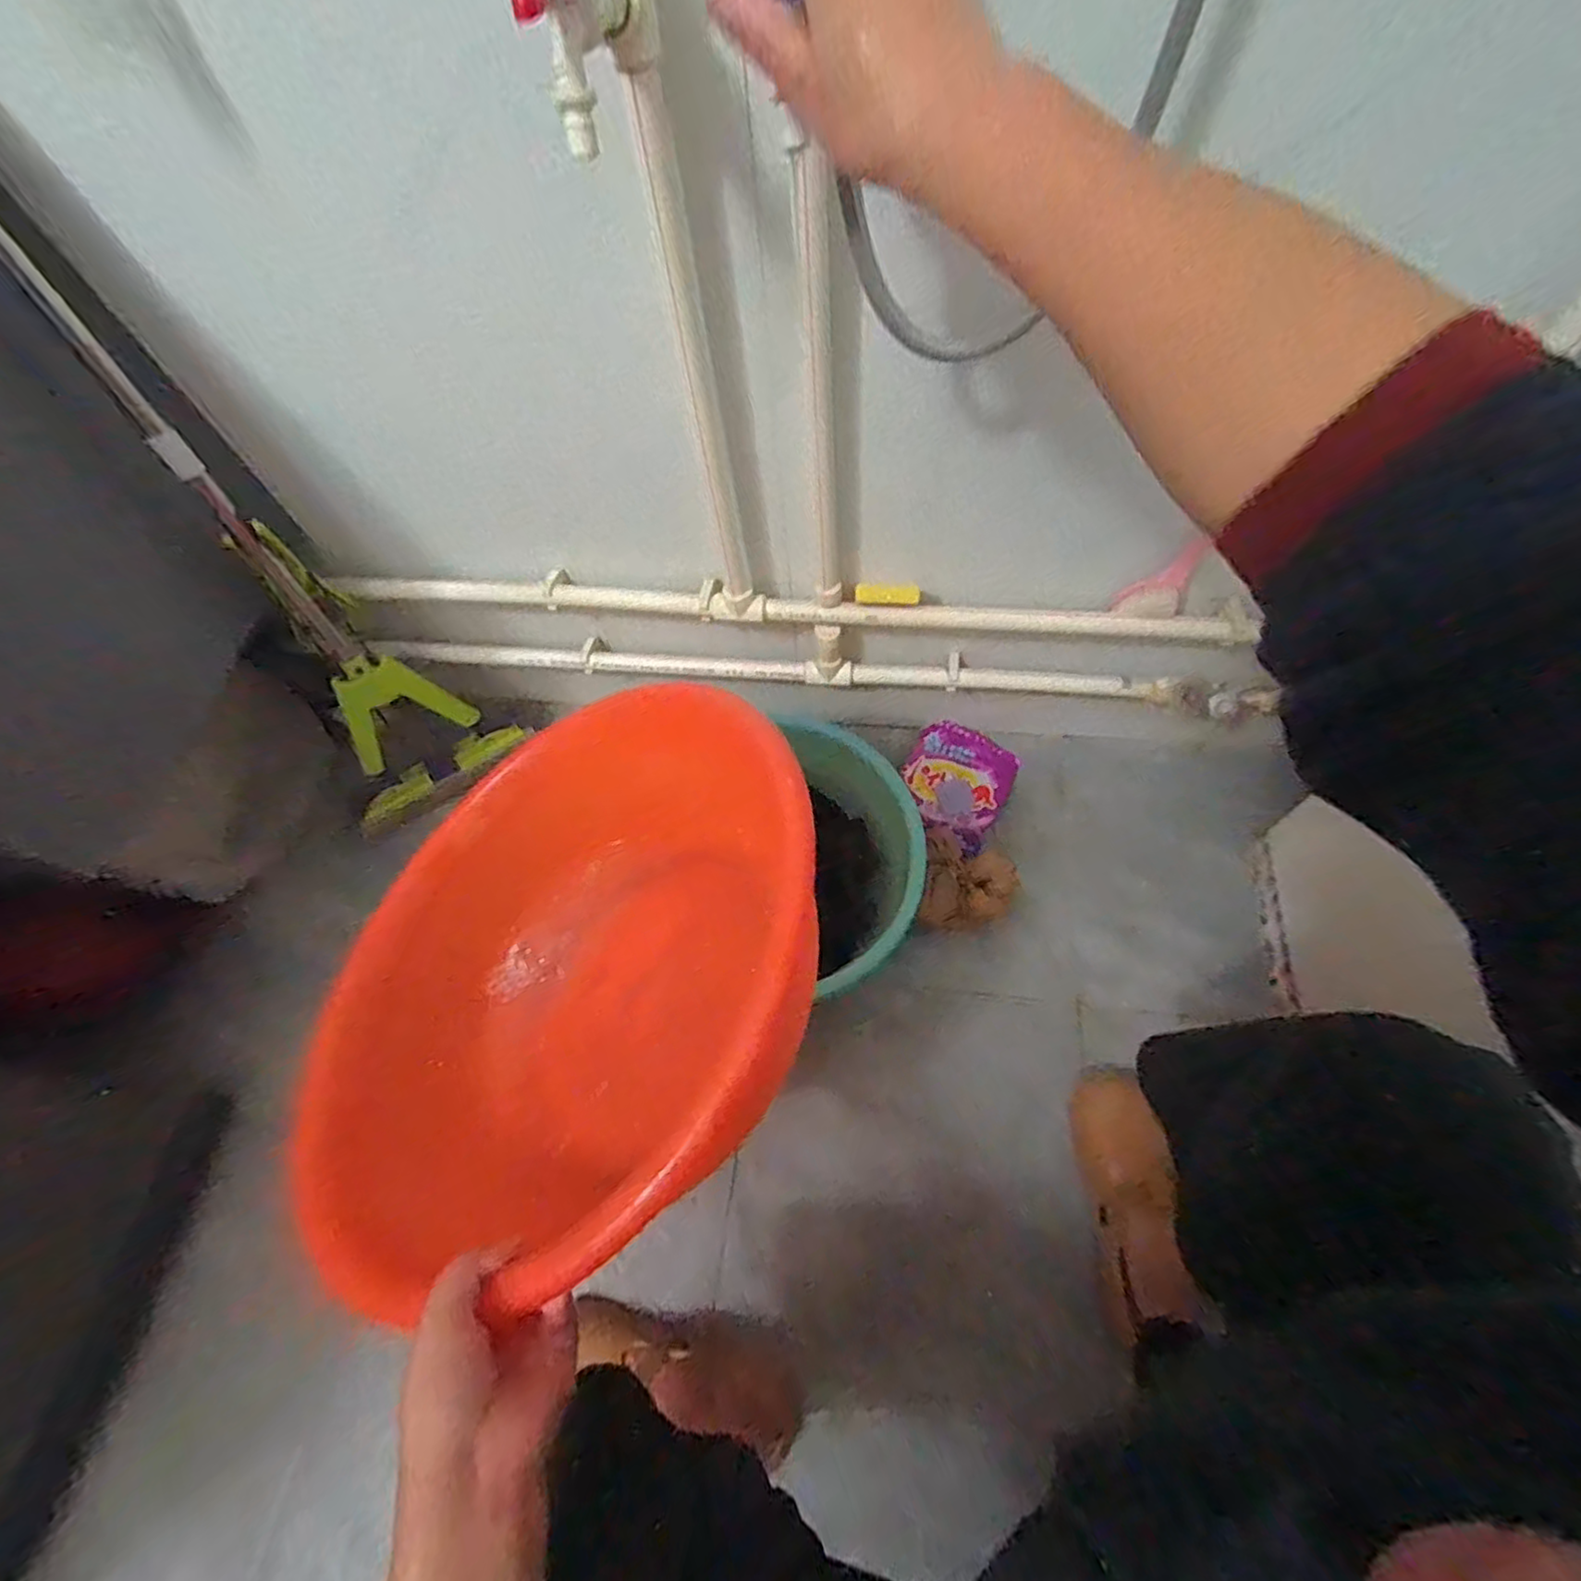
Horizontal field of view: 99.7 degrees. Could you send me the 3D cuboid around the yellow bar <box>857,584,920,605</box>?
[{"bbox_3d":[0.108,-0.218,0.741,0.070,0.021,0.013,-1,61,4],"label":"yellow bar"}]

